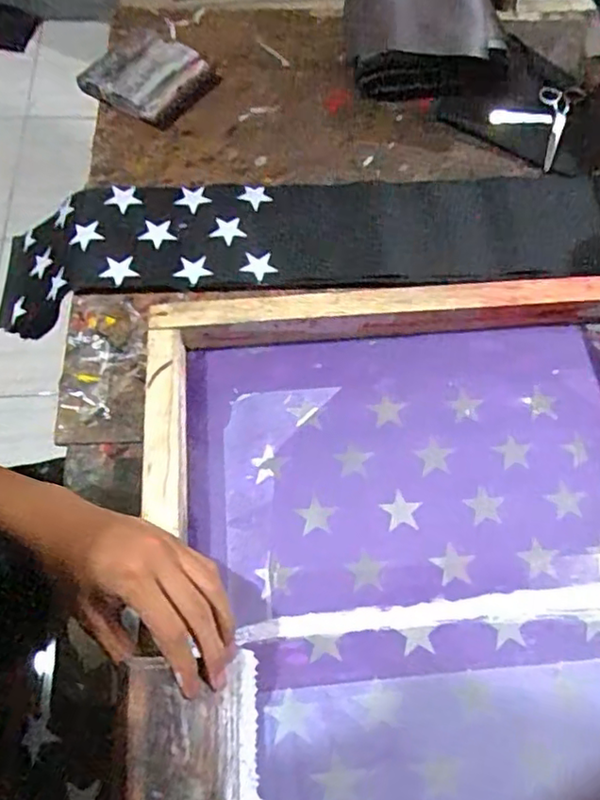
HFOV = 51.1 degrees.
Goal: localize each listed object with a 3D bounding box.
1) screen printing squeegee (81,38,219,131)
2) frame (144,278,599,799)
[{"bbox_3d":[-0.165,-0.361,0.703,0.116,0.028,0.116,33,69,15],"label":"screen printing squeegee"},{"bbox_3d":[0.114,0.158,0.459,0.433,0.062,0.539,-2,62,-6],"label":"frame"}]

